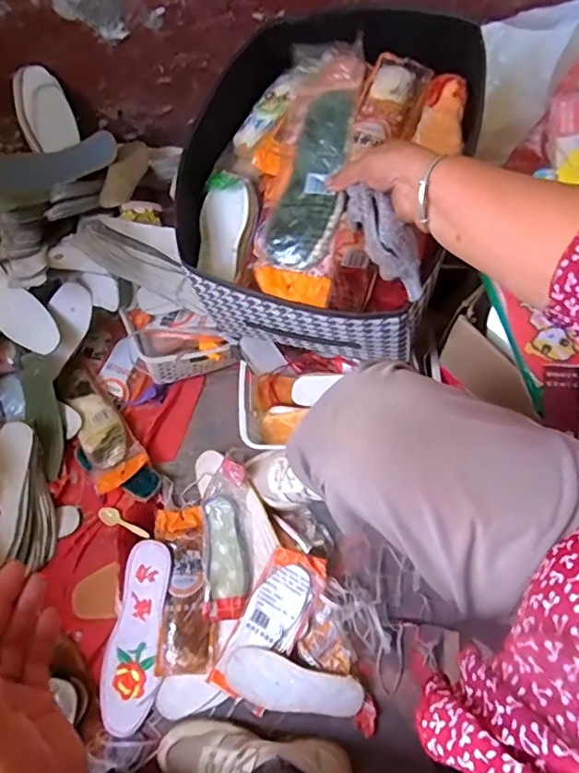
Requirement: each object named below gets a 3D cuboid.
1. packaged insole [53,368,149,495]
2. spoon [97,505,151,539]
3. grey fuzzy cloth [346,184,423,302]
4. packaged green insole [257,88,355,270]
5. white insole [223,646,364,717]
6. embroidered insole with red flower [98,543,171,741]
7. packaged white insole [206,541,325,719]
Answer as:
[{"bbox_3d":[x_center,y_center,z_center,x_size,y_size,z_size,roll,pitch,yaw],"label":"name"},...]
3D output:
[{"bbox_3d":[-0.317,0.061,0.858,0.084,0.028,0.216,-34,68,-12],"label":"packaged insole"},{"bbox_3d":[-0.253,0.208,0.805,0.103,0.008,0.025,17,66,31],"label":"spoon"},{"bbox_3d":[0.097,-0.137,0.530,0.040,0.047,0.127,-43,111,-16],"label":"grey fuzzy cloth"},{"bbox_3d":[0.025,-0.217,0.555,0.076,0.023,0.191,17,89,11],"label":"packaged green insole"},{"bbox_3d":[0.004,0.400,0.708,0.181,0.021,0.062,14,67,10],"label":"white insole"},{"bbox_3d":[-0.214,0.348,0.748,0.088,0.015,0.244,8,76,16],"label":"embroidered insole with red flower"},{"bbox_3d":[-0.026,0.327,0.733,0.083,0.014,0.208,25,69,14],"label":"packaged white insole"}]

